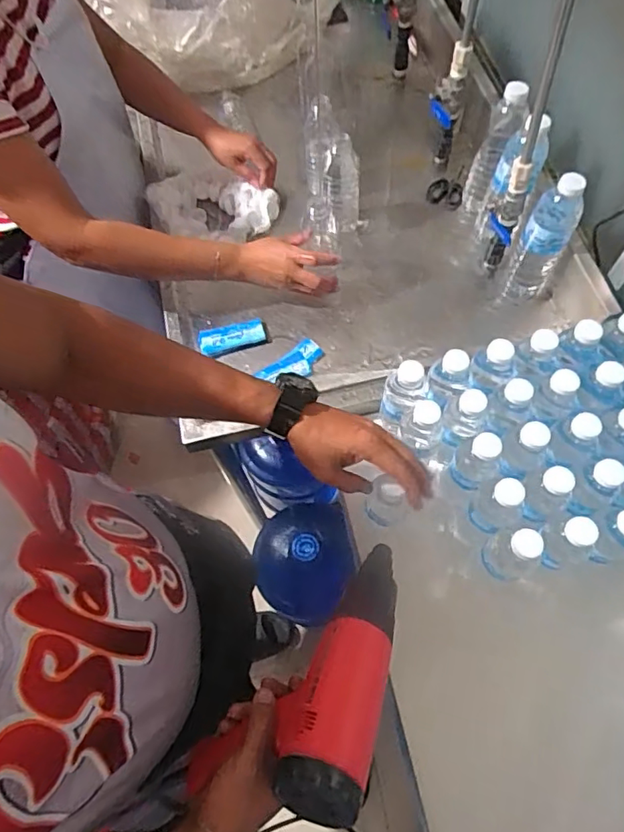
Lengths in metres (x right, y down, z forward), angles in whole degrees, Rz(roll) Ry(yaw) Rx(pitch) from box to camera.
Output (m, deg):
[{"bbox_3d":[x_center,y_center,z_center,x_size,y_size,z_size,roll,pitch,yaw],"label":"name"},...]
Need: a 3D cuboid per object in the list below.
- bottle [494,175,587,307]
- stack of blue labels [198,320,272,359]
[{"bbox_3d":[0.327,-0.242,0.771,0.068,0.210,0.062,-1,67,2],"label":"bottle"},{"bbox_3d":[-0.123,-0.123,0.850,0.108,0.011,0.047,-17,67,-5],"label":"stack of blue labels"}]

